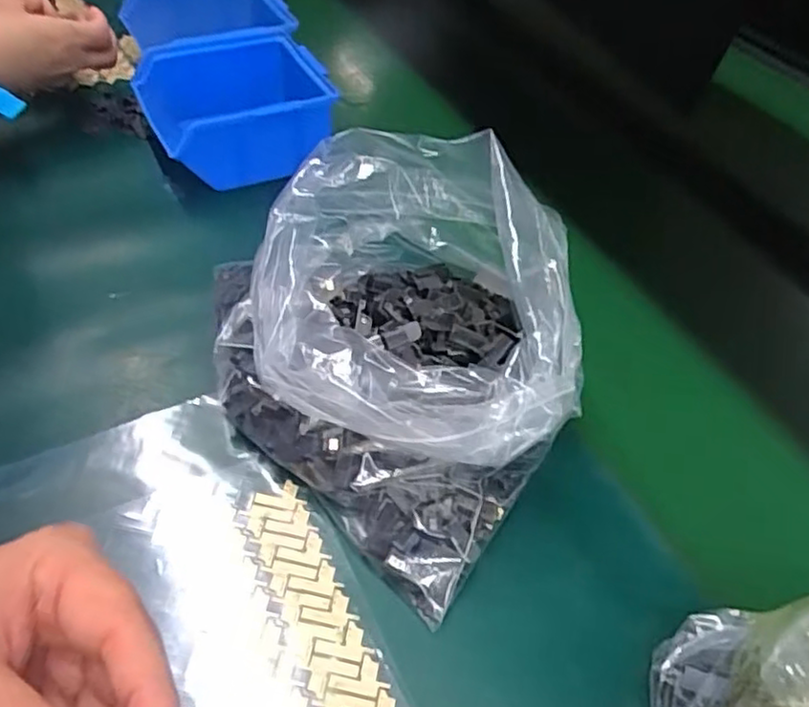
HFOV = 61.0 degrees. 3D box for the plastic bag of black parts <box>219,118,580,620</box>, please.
[{"bbox_3d":[0.008,-0.011,0.374,0.194,0.125,0.180,36,53,26],"label":"plastic bag of black parts"}]

